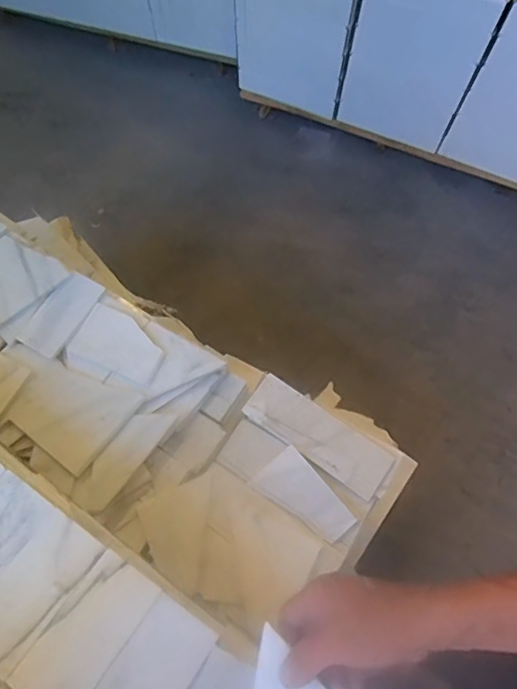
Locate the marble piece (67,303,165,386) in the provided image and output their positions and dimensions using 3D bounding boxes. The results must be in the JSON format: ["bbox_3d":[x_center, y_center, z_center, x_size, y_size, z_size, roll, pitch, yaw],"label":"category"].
[{"bbox_3d":[-0.209,-0.002,0.780,0.138,0.008,0.086,25,69,8],"label":"marble piece"}]

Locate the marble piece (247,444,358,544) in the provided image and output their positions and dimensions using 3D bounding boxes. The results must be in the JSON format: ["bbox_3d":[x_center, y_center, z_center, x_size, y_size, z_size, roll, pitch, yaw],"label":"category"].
[{"bbox_3d":[0.064,0.219,0.728,0.076,0.014,0.138,-39,74,-16],"label":"marble piece"}]

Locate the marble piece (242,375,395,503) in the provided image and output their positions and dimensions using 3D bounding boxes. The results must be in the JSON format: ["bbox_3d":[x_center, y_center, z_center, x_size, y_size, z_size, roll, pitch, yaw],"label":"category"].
[{"bbox_3d":[0.087,0.132,0.760,0.221,0.013,0.076,34,71,12],"label":"marble piece"}]

